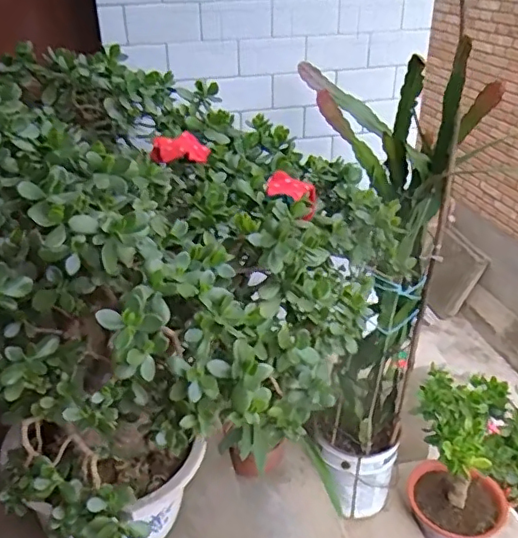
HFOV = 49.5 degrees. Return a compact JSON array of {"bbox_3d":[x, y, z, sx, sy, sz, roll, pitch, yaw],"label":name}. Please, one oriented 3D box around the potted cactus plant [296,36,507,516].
[{"bbox_3d":[0.309,0.107,1.634,0.337,1.321,0.454,-23,36,-33],"label":"potted cactus plant"}]

